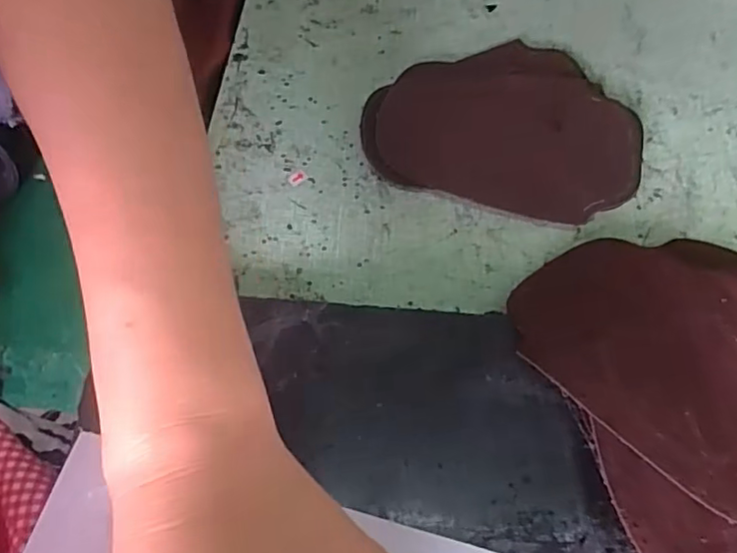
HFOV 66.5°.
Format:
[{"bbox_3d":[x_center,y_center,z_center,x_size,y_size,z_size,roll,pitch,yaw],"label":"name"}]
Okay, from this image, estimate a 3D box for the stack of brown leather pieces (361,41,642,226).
[{"bbox_3d":[0.086,-0.100,0.357,0.162,0.017,0.126,14,65,4],"label":"stack of brown leather pieces"}]

